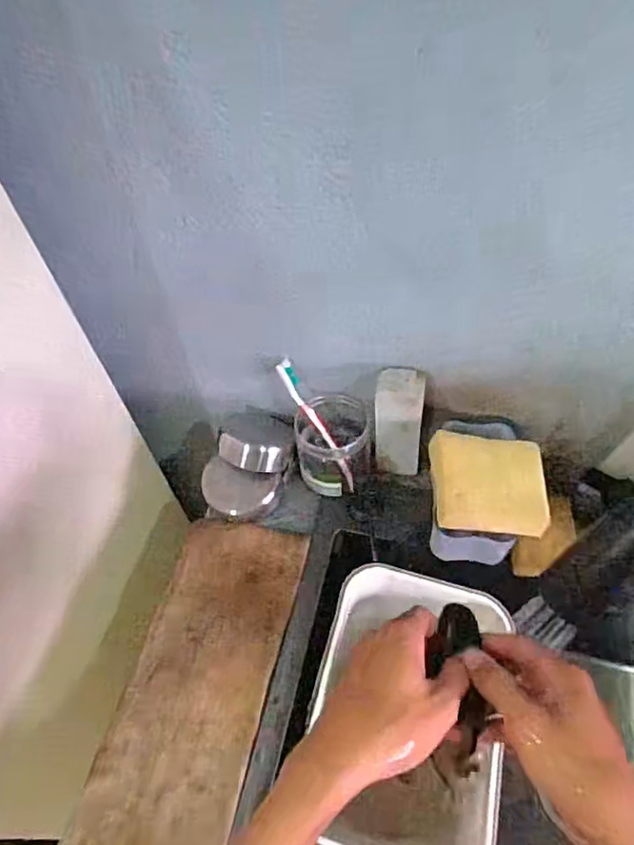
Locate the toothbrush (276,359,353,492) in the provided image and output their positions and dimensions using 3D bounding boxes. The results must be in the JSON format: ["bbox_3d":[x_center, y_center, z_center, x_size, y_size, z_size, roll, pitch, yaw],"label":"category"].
[{"bbox_3d":[0.002,0.004,0.693,0.018,0.177,0.021,-39,18,-23],"label":"toothbrush"}]

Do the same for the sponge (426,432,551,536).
[{"bbox_3d":[0.174,0.060,0.590,0.108,0.023,0.102,3,54,5],"label":"sponge"}]

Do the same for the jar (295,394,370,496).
[{"bbox_3d":[0.019,0.028,0.706,0.083,0.100,0.086,-2,54,2],"label":"jar"}]

